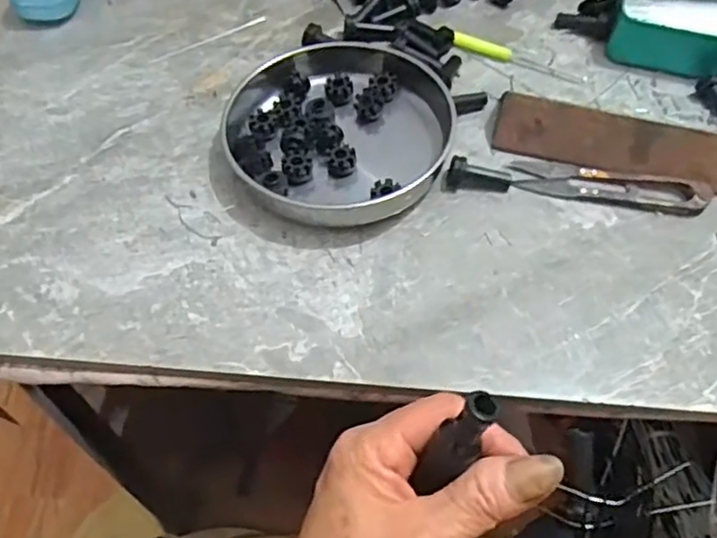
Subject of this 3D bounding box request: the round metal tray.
[{"bbox_3d":[-0.014,-0.094,0.422,0.136,0.031,0.143,0,56,-1],"label":"round metal tray"}]

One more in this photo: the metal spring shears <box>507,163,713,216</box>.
[{"bbox_3d":[0.153,-0.051,0.407,0.114,0.011,0.023,11,56,7],"label":"metal spring shears"}]

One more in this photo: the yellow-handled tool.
[{"bbox_3d":[0.115,-0.151,0.472,0.097,0.012,0.012,14,57,9],"label":"yellow-handled tool"}]

